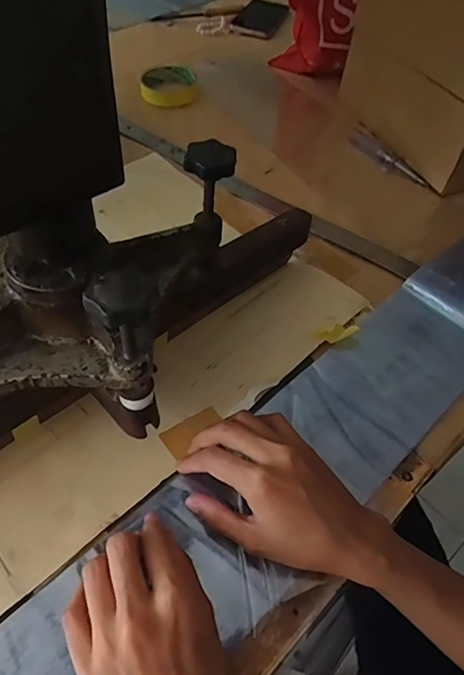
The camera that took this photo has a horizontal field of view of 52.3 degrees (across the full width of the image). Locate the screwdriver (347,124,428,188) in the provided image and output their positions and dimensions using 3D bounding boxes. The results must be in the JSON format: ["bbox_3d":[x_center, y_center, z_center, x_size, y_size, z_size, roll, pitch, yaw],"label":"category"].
[{"bbox_3d":[0.201,-0.246,0.627,0.022,0.024,0.154,-21,57,-20],"label":"screwdriver"}]

